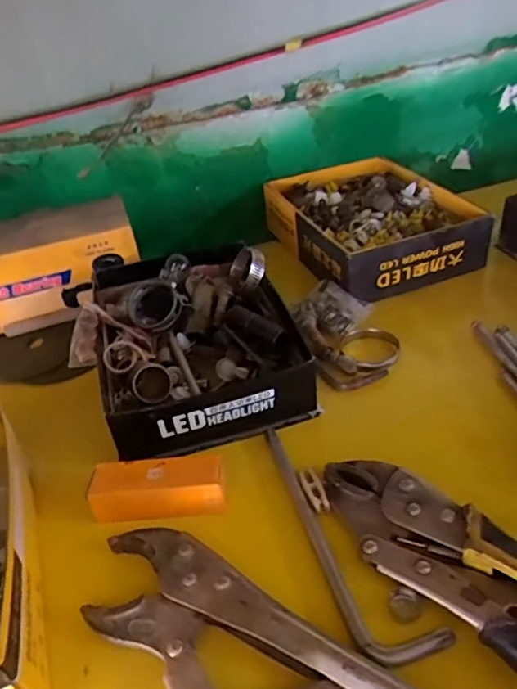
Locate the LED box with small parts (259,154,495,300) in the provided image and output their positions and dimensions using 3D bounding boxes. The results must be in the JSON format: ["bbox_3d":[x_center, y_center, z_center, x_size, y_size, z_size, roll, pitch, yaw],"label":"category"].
[{"bbox_3d":[0.116,-0.130,0.579,0.157,0.058,0.206,-18,37,-14],"label":"LED box with small parts"}]

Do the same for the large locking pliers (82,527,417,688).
[{"bbox_3d":[-0.015,0.161,0.251,0.143,0.016,0.204,-28,41,-25],"label":"large locking pliers"}]

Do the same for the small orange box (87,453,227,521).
[{"bbox_3d":[-0.062,0.090,0.341,0.081,0.027,0.026,-7,36,1],"label":"small orange box"}]

